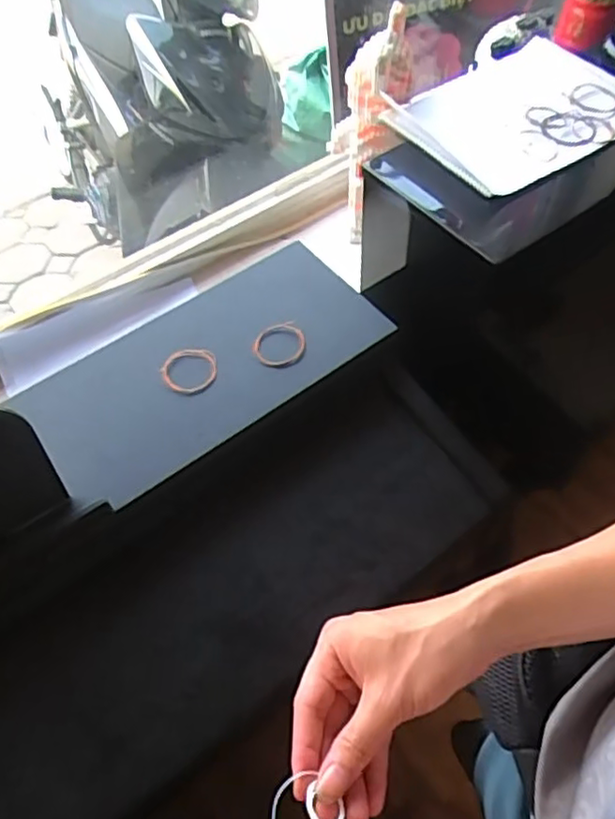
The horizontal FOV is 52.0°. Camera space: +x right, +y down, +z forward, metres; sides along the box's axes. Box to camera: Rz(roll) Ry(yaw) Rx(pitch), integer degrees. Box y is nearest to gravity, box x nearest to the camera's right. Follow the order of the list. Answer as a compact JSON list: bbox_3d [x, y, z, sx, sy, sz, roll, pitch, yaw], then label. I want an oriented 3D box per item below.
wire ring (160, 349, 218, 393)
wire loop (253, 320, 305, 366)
[{"bbox_3d":[-0.131,-0.043,0.696,0.061,0.010,0.053,-10,56,-3],"label":"wire ring"},{"bbox_3d":[-0.032,-0.073,0.710,0.057,0.008,0.060,-1,56,2],"label":"wire loop"}]

